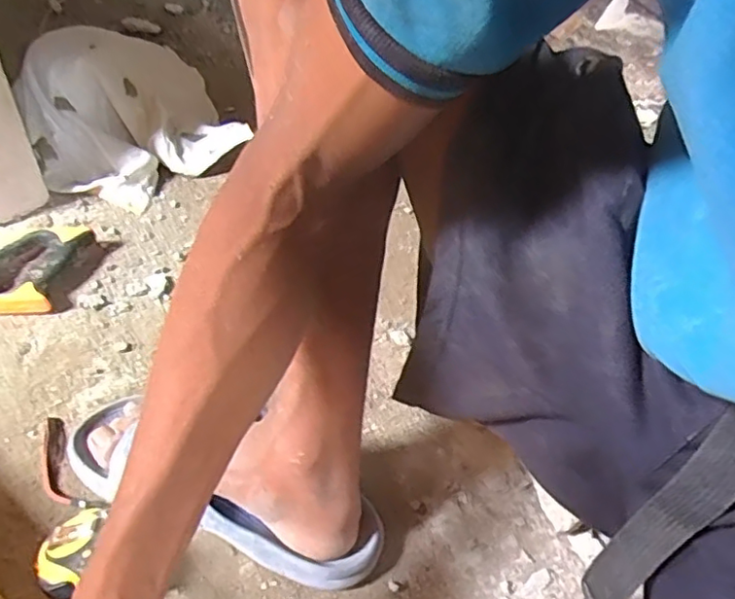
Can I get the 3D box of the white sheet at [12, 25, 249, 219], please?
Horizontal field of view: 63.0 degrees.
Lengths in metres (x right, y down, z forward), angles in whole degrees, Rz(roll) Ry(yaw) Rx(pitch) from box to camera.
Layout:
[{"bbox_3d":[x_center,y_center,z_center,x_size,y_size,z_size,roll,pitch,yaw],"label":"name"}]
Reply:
[{"bbox_3d":[-0.329,-0.261,0.818,0.249,0.139,0.271,-18,49,-22],"label":"white sheet"}]

